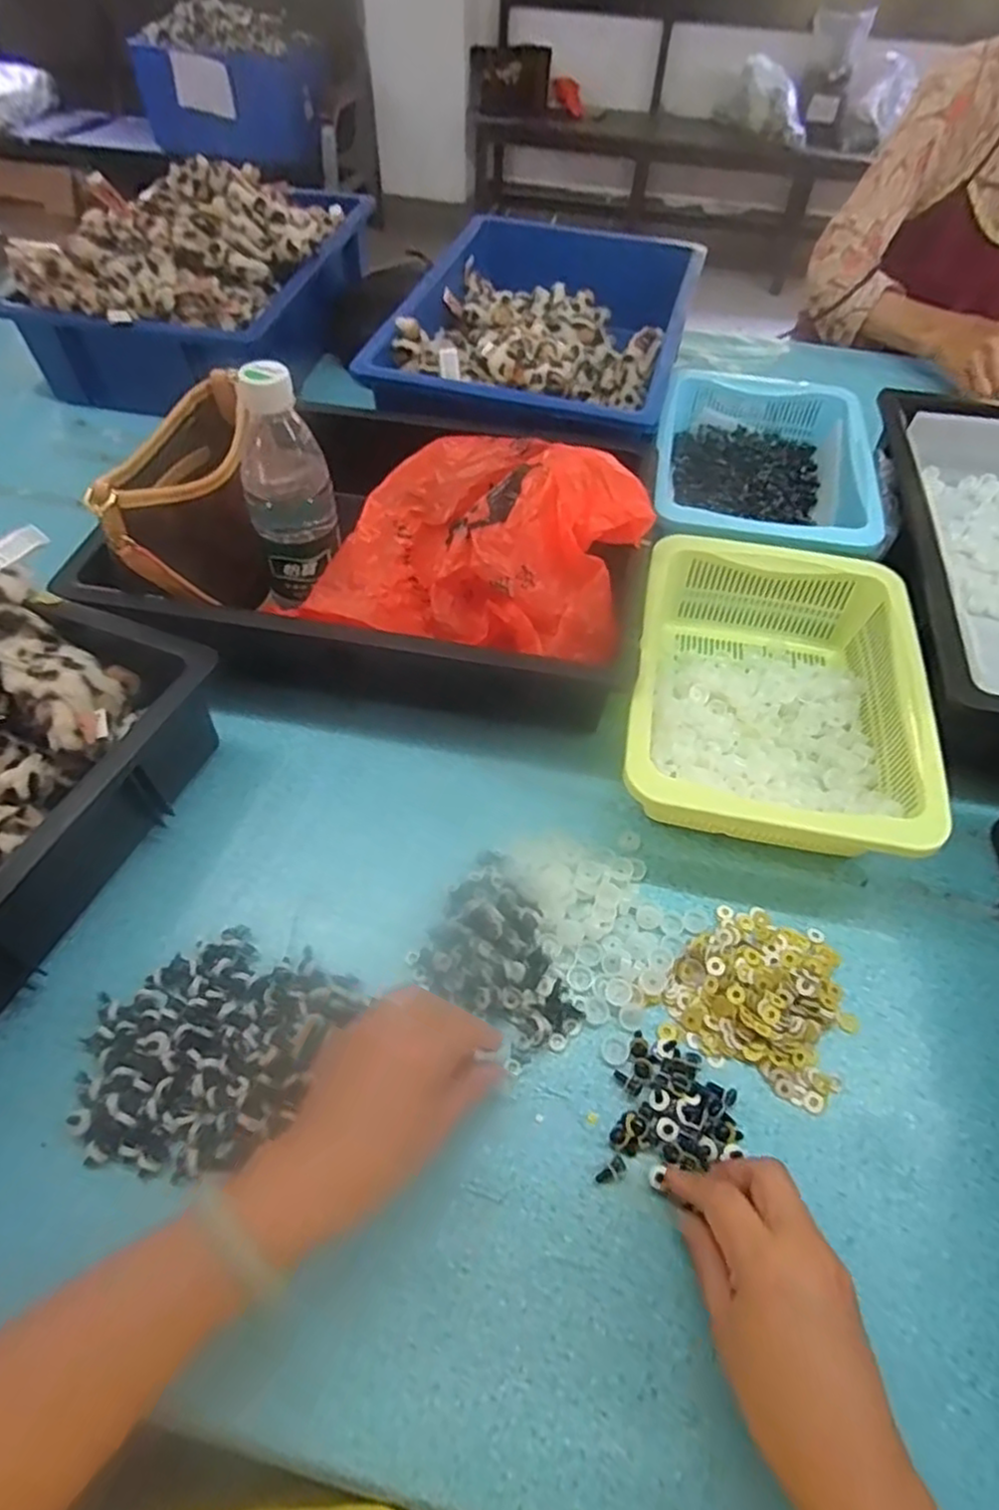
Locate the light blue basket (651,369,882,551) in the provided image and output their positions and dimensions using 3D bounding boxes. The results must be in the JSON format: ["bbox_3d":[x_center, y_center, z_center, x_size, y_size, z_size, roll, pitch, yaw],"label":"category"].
[{"bbox_3d":[0.264,-0.297,0.724,0.211,0.071,0.311,9,54,5],"label":"light blue basket"}]

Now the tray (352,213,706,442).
[{"bbox_3d":[0.062,-0.521,0.858,0.316,0.085,0.496,13,55,8],"label":"tray"}]

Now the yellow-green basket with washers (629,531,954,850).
[{"bbox_3d":[0.205,-0.050,0.549,0.203,0.079,0.282,11,54,5],"label":"yellow-green basket with washers"}]

